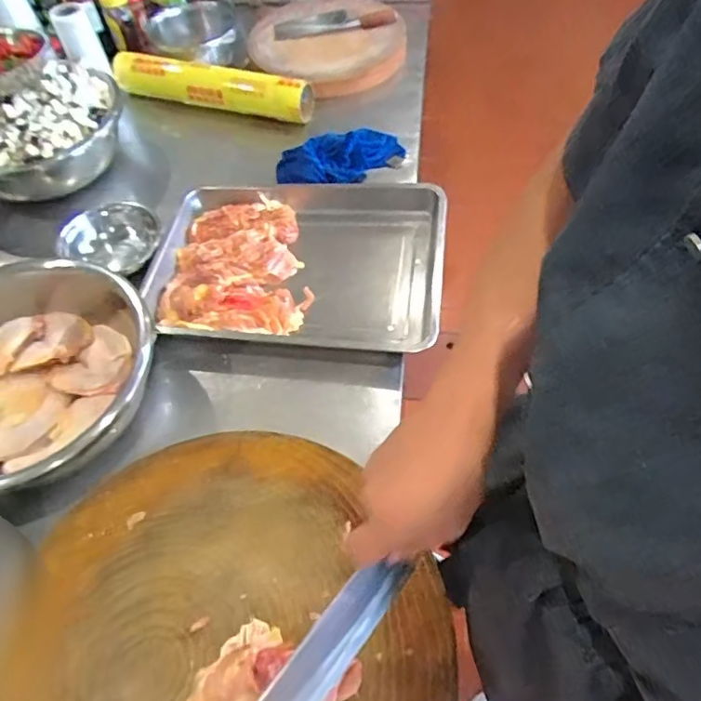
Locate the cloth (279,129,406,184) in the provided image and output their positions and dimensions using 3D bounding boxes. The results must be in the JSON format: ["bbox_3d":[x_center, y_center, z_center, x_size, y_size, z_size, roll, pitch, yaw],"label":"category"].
[{"bbox_3d":[-0.019,-0.387,1.078,0.255,0.058,0.105,-14,56,-6],"label":"cloth"}]

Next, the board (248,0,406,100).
[{"bbox_3d":[-0.058,-0.761,1.316,0.377,0.059,0.411,-27,58,-13],"label":"board"}]

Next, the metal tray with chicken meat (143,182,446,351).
[{"bbox_3d":[-0.096,-0.153,0.922,0.500,0.071,0.347,3,56,6],"label":"metal tray with chicken meat"}]

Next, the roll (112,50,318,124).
[{"bbox_3d":[-0.308,-0.594,1.207,0.449,0.095,0.096,15,58,14],"label":"roll"}]

